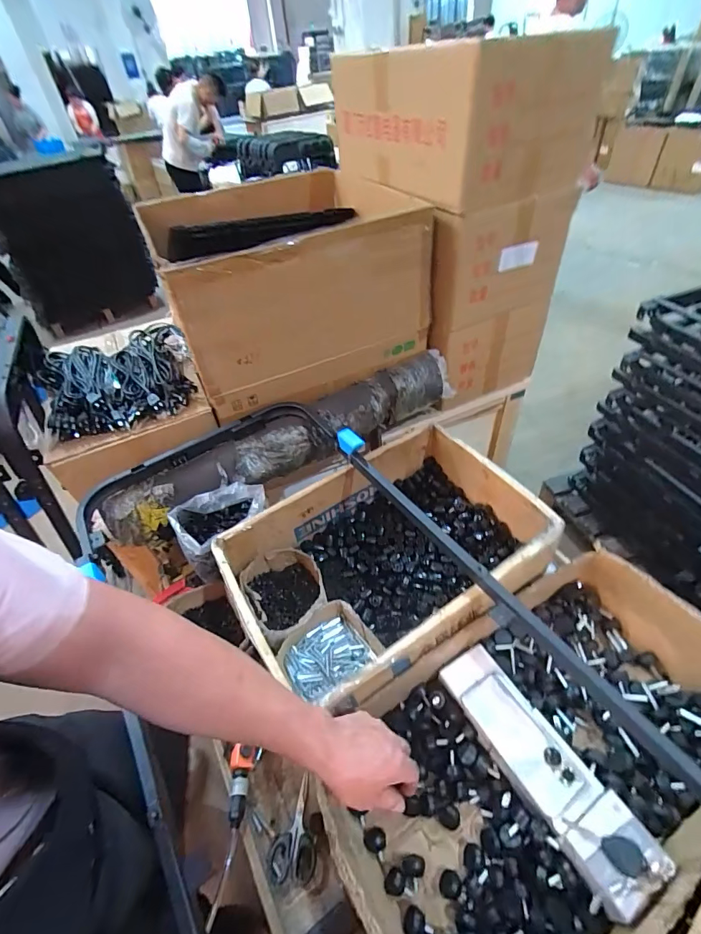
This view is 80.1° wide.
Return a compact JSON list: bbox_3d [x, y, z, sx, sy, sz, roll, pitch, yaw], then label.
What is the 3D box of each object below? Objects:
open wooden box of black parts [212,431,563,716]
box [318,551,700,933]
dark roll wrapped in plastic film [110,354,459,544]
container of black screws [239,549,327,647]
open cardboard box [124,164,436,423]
[{"bbox_3d":[0.064,0.173,0.770,0.538,0.160,0.372,-24,48,-16],"label":"open wooden box of black parts"},{"bbox_3d":[0.265,0.377,0.570,0.583,0.134,0.330,-27,48,-18],"label":"box"},{"bbox_3d":[-0.114,-0.061,0.965,0.845,0.123,0.120,-28,49,-19],"label":"dark roll wrapped in plastic film"},{"bbox_3d":[-0.118,0.237,0.785,0.137,0.059,0.167,-25,48,-17],"label":"container of black screws"},{"bbox_3d":[-0.206,-0.501,1.094,0.557,0.382,0.625,-24,48,-16],"label":"open cardboard box"}]

